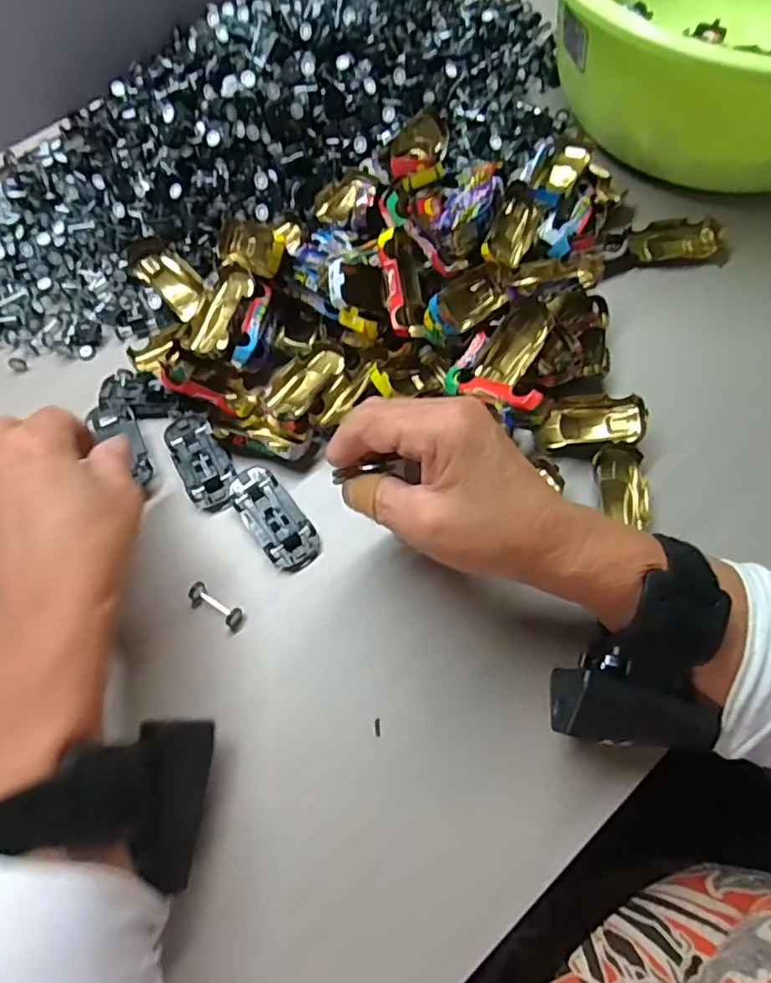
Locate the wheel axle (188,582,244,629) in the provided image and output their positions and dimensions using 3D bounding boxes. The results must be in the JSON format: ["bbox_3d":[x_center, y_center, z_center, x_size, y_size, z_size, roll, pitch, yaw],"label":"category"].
[{"bbox_3d":[-0.093,0.062,0.331,0.033,0.008,0.011,32,69,15],"label":"wheel axle"}]

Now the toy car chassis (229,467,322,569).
[{"bbox_3d":[-0.066,0.013,0.347,0.030,0.013,0.066,-35,69,-14],"label":"toy car chassis"}]

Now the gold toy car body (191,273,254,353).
[{"bbox_3d":[-0.105,-0.115,0.389,0.028,0.013,0.055,17,66,9],"label":"gold toy car body"}]

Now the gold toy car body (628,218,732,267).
[{"bbox_3d":[0.211,-0.178,0.437,0.066,0.014,0.034,-4,64,-1],"label":"gold toy car body"}]

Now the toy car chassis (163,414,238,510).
[{"bbox_3d":[-0.113,-0.021,0.366,0.030,0.015,0.064,-28,67,-12],"label":"toy car chassis"}]

